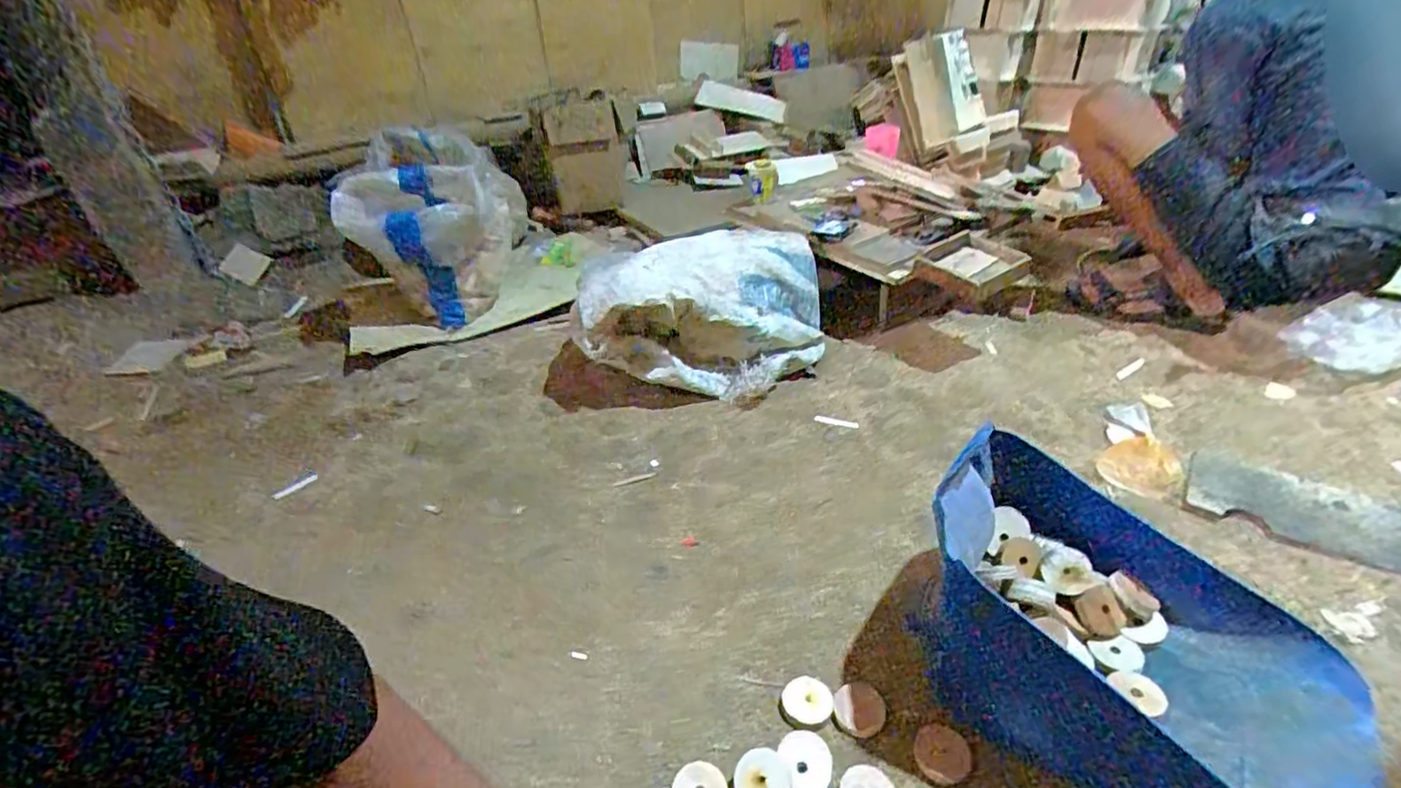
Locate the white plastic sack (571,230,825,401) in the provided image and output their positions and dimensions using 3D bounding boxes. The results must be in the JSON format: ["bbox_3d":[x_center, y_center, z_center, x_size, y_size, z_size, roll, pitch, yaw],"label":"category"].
[{"bbox_3d":[0.022,-0.133,1.143,0.475,0.259,0.219,-19,35,-20],"label":"white plastic sack"}]

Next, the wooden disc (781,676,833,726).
[{"bbox_3d":[0.111,0.320,0.654,0.050,0.011,0.051,-4,33,2],"label":"wooden disc"}]

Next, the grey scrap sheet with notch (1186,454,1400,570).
[{"bbox_3d":[0.812,0.153,0.836,0.258,0.012,0.132,16,39,29],"label":"grey scrap sheet with notch"}]

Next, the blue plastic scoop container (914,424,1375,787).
[{"bbox_3d":[0.425,0.239,0.613,0.379,0.167,0.296,16,39,26],"label":"blue plastic scoop container"}]

